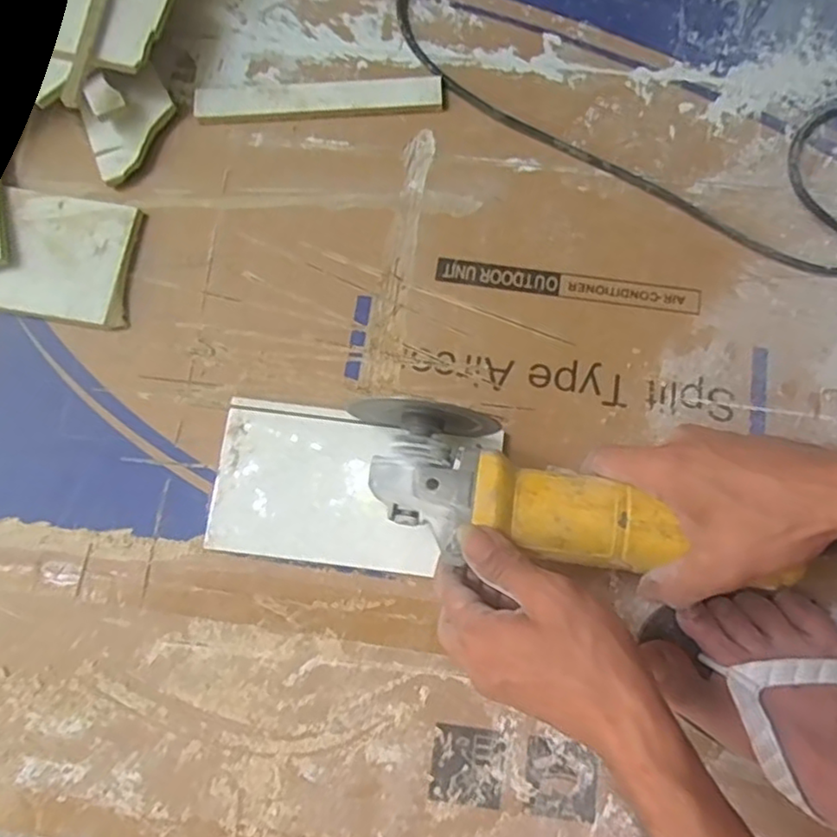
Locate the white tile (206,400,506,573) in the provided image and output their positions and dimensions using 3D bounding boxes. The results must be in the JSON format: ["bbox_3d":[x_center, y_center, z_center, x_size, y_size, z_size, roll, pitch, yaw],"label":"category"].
[{"bbox_3d":[-0.048,0.050,0.463,0.190,0.011,0.107,7,79,3],"label":"white tile"}]

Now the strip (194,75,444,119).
[{"bbox_3d":[-0.082,-0.264,0.536,0.201,0.011,0.031,-1,79,1],"label":"strip"}]

